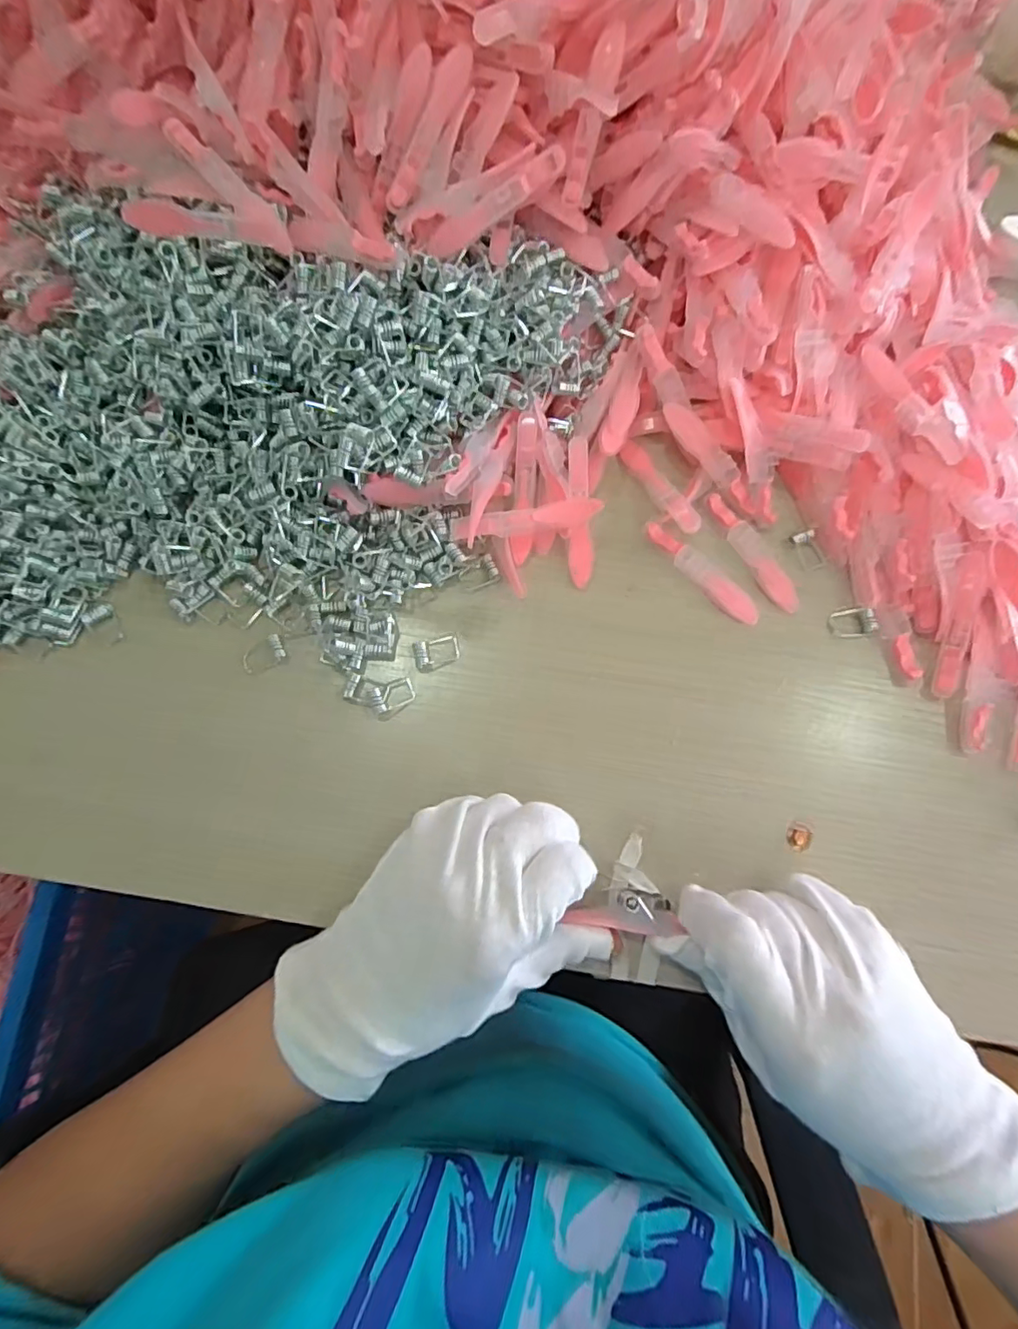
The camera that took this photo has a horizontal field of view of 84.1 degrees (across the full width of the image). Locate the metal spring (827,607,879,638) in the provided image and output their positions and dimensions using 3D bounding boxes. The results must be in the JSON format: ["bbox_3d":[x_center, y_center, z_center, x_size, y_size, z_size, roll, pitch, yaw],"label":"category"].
[{"bbox_3d":[0.181,-0.022,0.297,0.024,0.005,0.016,-3,75,0],"label":"metal spring"}]

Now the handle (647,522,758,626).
[{"bbox_3d":[0.105,-0.051,0.304,0.016,0.008,0.075,-42,79,-10],"label":"handle"}]

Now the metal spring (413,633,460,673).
[{"bbox_3d":[-0.038,-0.006,0.300,0.024,0.005,0.017,-14,76,-3],"label":"metal spring"}]

